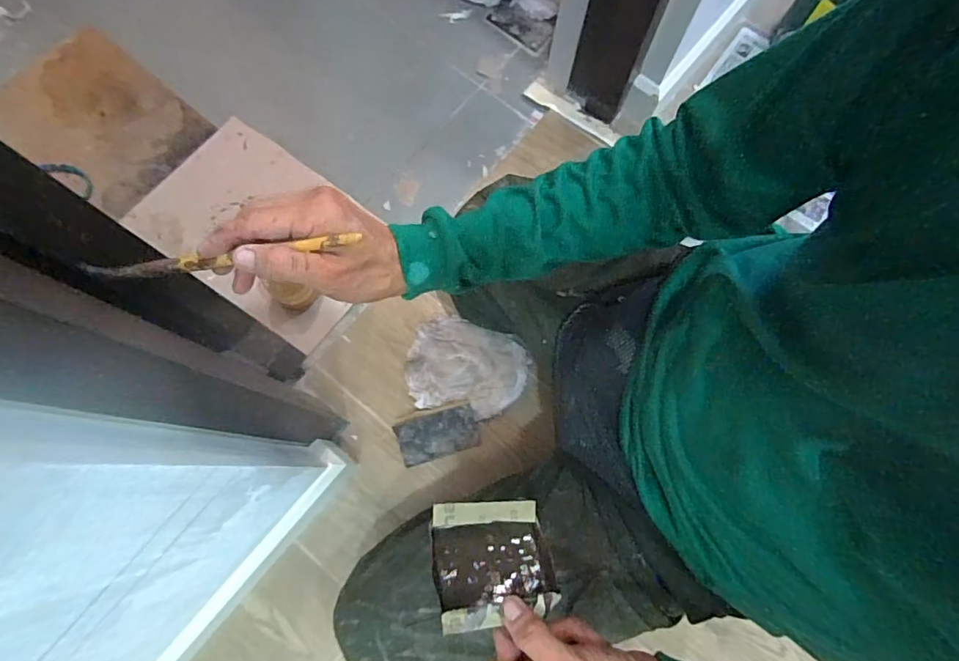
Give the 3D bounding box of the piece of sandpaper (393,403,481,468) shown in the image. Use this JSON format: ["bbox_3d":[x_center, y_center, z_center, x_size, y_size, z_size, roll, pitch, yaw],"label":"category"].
[{"bbox_3d":[-0.062,0.154,0.761,0.119,0.019,0.066,-15,76,-5],"label":"piece of sandpaper"}]

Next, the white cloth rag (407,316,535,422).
[{"bbox_3d":[-0.018,0.056,0.782,0.178,0.026,0.138,12,75,2],"label":"white cloth rag"}]

